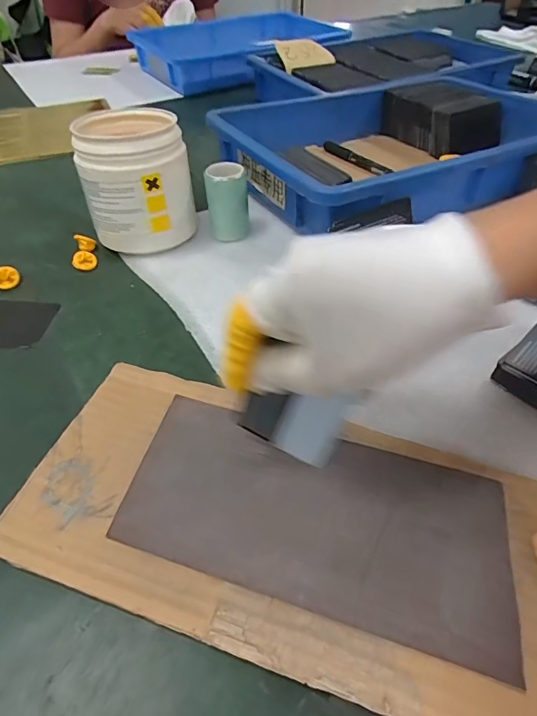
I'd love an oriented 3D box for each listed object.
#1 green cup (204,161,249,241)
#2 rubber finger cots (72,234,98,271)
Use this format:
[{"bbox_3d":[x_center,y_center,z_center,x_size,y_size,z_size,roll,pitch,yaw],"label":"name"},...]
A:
[{"bbox_3d":[-0.039,-0.152,0.430,0.038,0.059,0.038,-1,47,1],"label":"green cup"},{"bbox_3d":[-0.173,-0.100,0.421,0.020,0.012,0.042,-10,47,-7],"label":"rubber finger cots"}]

